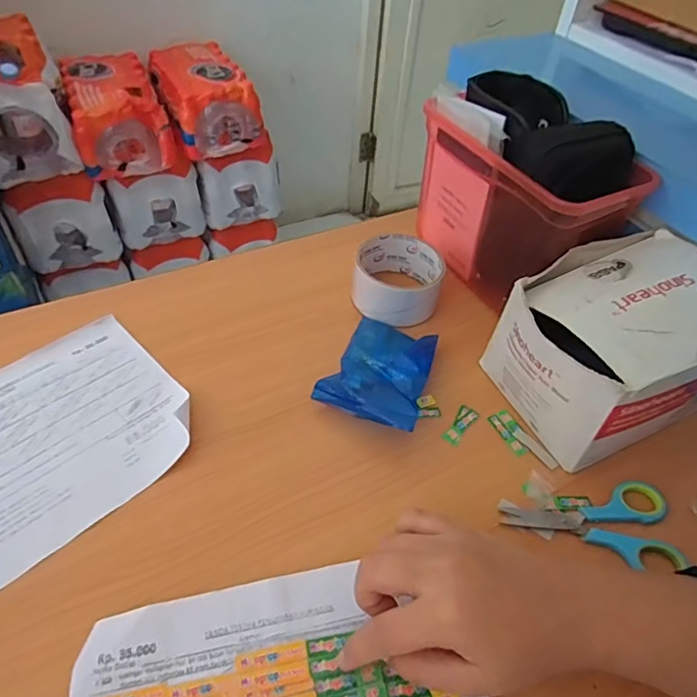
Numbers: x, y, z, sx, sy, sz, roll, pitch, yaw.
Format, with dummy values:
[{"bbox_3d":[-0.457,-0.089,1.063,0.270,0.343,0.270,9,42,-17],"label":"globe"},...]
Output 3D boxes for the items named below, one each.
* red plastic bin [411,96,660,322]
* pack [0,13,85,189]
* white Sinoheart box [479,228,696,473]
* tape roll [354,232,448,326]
[{"bbox_3d":[0.155,-0.132,0.501,0.106,0.136,0.178,-18,51,-21],"label":"red plastic bin"},{"bbox_3d":[-0.687,-0.508,1.083,0.189,0.236,0.230,-15,50,-19],"label":"pack"},{"bbox_3d":[0.203,-0.004,0.413,0.171,0.107,0.130,-19,52,-22],"label":"white Sinoheart box"},{"bbox_3d":[0.046,-0.066,0.494,0.080,0.040,0.085,3,47,-3],"label":"tape roll"}]

